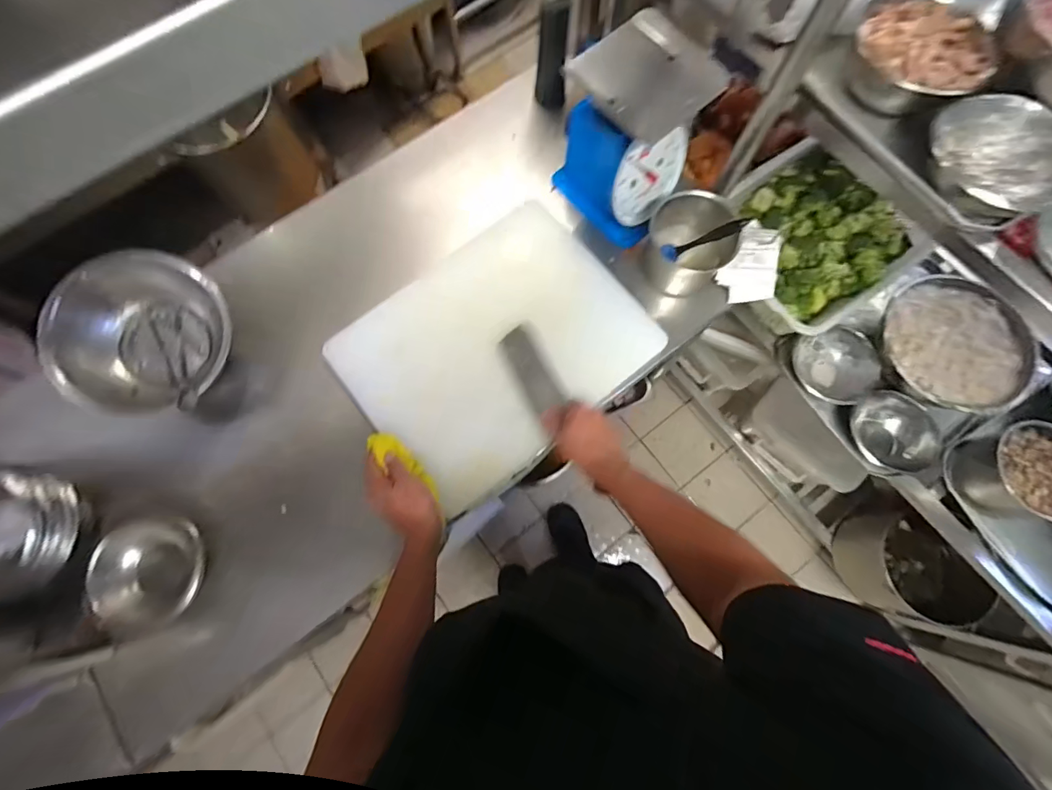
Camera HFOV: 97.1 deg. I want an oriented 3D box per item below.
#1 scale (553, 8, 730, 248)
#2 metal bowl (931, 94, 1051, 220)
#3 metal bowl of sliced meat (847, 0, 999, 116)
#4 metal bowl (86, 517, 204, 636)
[{"bbox_3d":[0.158,-0.400,0.727,0.186,0.222,0.182,35,79,9],"label":"scale"},{"bbox_3d":[0.566,-0.276,0.567,0.162,0.077,0.162,0,76,1],"label":"metal bowl"},{"bbox_3d":[0.498,-0.433,0.592,0.155,0.059,0.146,0,76,1],"label":"metal bowl of sliced meat"},{"bbox_3d":[-0.505,0.236,0.621,0.140,0.059,0.117,41,80,10],"label":"metal bowl"}]

